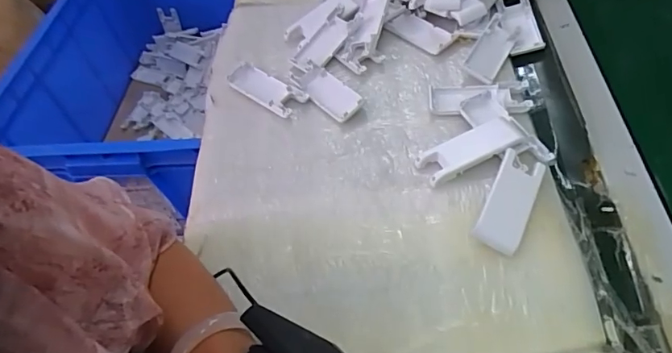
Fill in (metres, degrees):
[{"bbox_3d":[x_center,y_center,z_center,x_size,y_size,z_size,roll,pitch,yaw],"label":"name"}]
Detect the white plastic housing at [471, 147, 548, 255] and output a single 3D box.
[{"bbox_3d":[0.158,0.022,0.427,0.039,0.017,0.098,22,57,19],"label":"white plastic housing"}]

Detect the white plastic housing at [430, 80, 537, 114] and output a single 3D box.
[{"bbox_3d":[0.155,-0.084,0.511,0.104,0.011,0.044,-1,52,3],"label":"white plastic housing"}]

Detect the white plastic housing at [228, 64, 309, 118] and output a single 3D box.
[{"bbox_3d":[-0.084,-0.102,0.560,0.099,0.013,0.042,30,60,24],"label":"white plastic housing"}]

